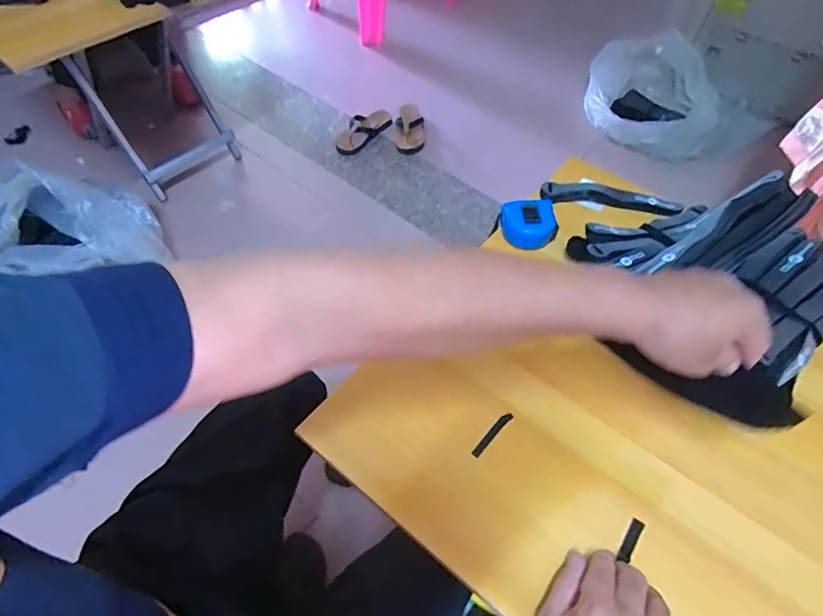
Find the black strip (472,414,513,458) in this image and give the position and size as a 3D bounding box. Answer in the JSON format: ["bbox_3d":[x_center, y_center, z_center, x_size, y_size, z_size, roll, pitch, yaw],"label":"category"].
[{"bbox_3d":[0.084,0.130,0.505,0.009,0.004,0.060,39,61,24],"label":"black strip"}]

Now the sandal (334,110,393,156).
[{"bbox_3d":[-0.154,-0.578,1.581,0.099,0.055,0.245,32,59,21],"label":"sandal"}]

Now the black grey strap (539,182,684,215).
[{"bbox_3d":[0.285,-0.158,0.701,0.193,0.022,0.029,8,54,4],"label":"black grey strap"}]

